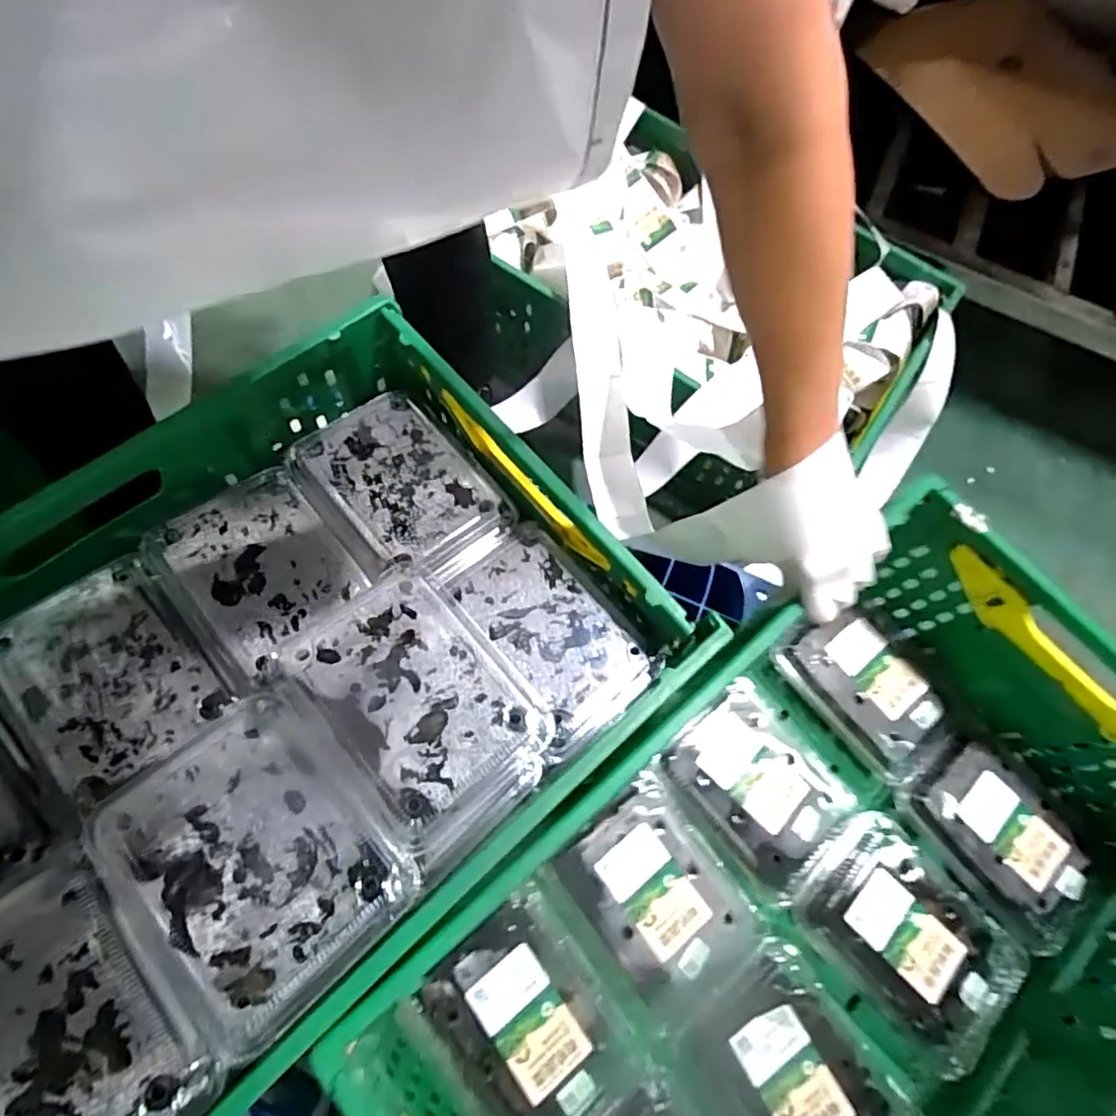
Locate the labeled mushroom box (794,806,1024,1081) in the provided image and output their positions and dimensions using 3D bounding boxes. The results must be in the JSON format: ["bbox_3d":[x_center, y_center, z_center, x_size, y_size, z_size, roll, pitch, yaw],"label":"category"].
[{"bbox_3d":[0.305,0.332,0.548,0.136,0.064,0.195,-42,75,-17],"label":"labeled mushroom box"}]

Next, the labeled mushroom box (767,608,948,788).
[{"bbox_3d":[0.303,0.125,0.608,0.106,0.044,0.167,-35,73,-15],"label":"labeled mushroom box"}]

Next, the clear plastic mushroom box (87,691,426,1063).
[{"bbox_3d":[-0.184,0.182,0.380,0.132,0.048,0.164,-39,74,-16],"label":"clear plastic mushroom box"}]

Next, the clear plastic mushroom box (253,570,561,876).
[{"bbox_3d":[-0.098,0.105,0.427,0.124,0.051,0.175,-38,74,-16],"label":"clear plastic mushroom box"}]

